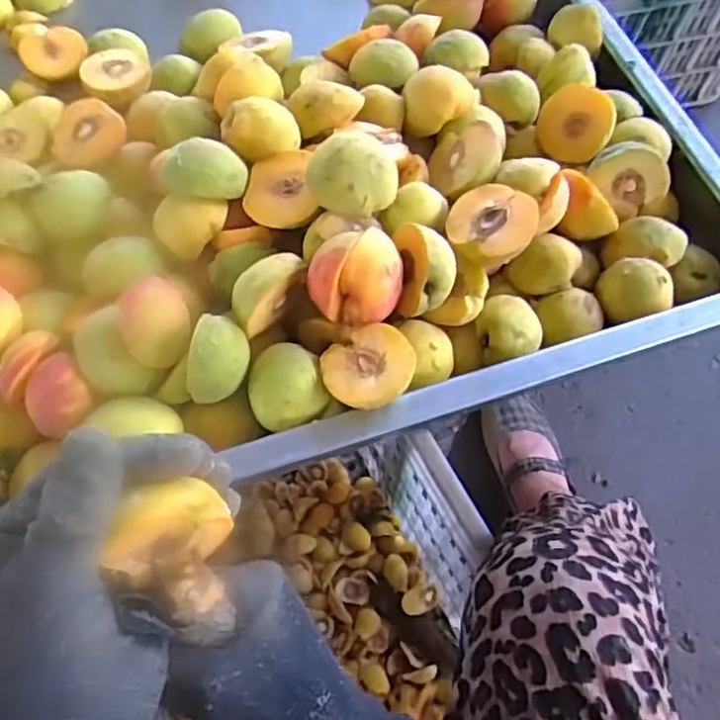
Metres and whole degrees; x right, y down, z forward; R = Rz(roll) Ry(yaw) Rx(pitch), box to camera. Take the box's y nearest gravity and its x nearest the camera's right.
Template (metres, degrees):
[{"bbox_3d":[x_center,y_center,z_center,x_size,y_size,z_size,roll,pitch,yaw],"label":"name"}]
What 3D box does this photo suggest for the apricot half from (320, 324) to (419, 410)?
[{"bbox_3d":[0.007,0.005,0.423,0.057,0.023,0.057,-8,57,12],"label":"apricot half"}]

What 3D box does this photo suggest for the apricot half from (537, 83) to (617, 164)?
[{"bbox_3d":[0.185,-0.200,0.553,0.061,0.058,0.032,29,27,25],"label":"apricot half"}]

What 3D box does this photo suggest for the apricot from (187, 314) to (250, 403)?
[{"bbox_3d":[-0.090,-0.001,0.421,0.032,0.039,0.049,11,64,4],"label":"apricot"}]

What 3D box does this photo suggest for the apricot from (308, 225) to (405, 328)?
[{"bbox_3d":[-0.003,-0.055,0.428,0.059,0.047,0.048,-2,63,-3],"label":"apricot"}]

